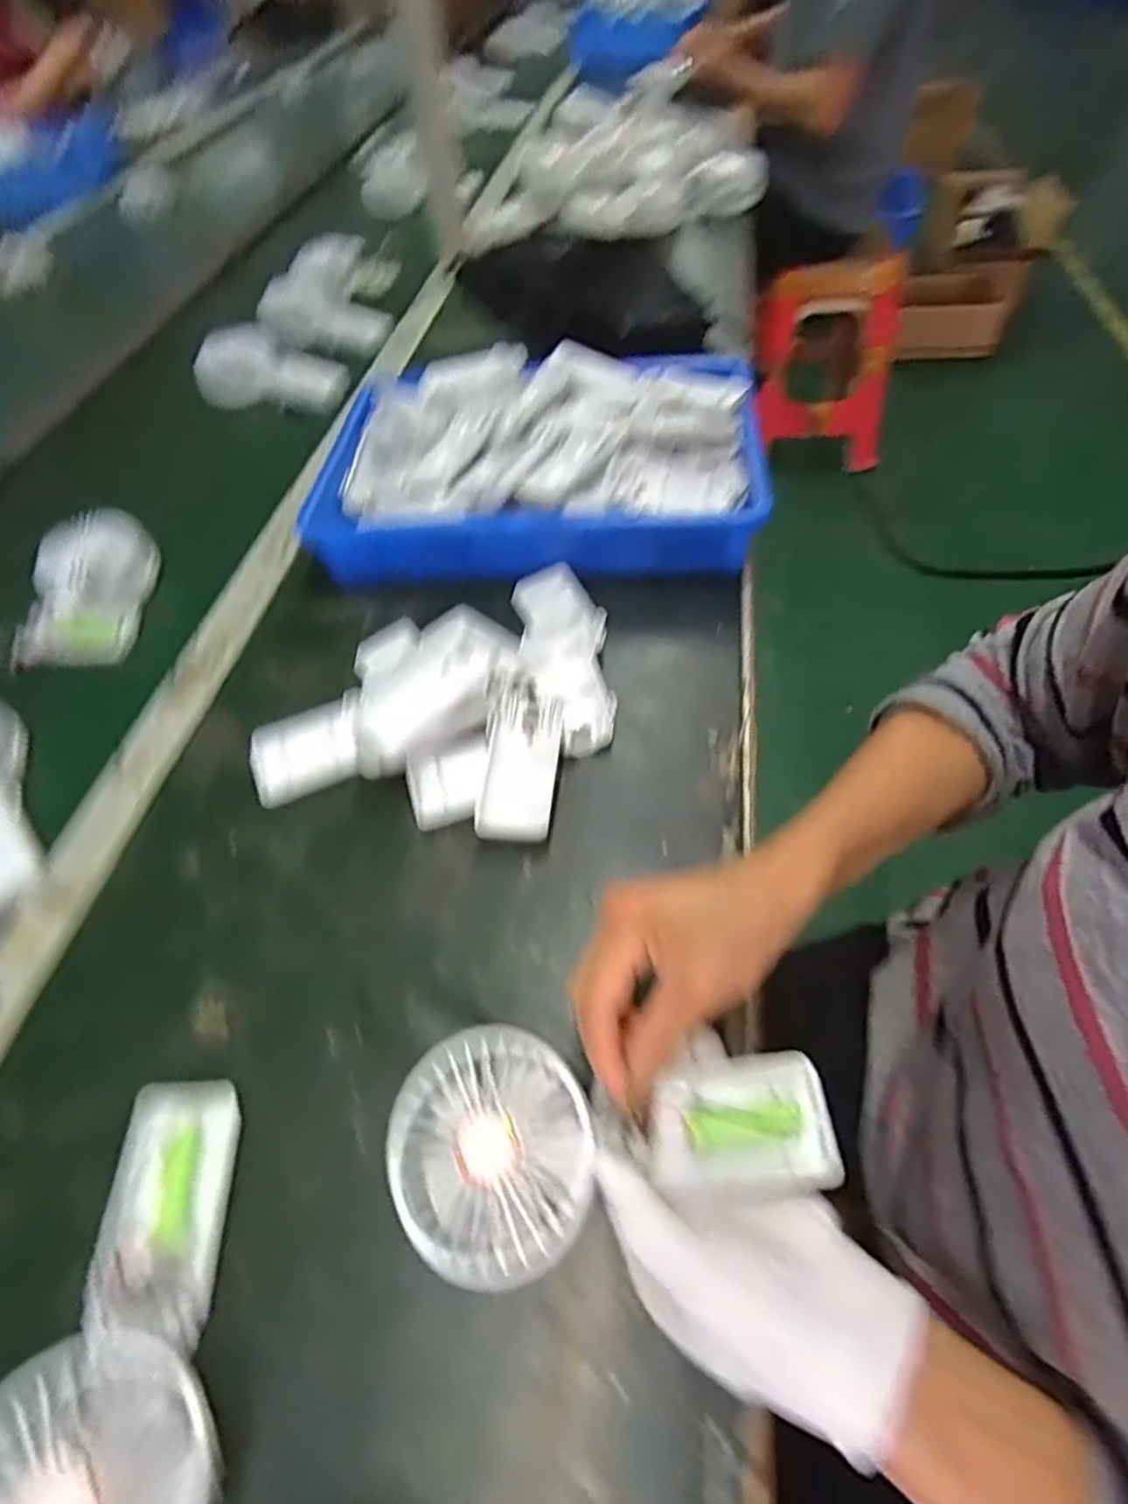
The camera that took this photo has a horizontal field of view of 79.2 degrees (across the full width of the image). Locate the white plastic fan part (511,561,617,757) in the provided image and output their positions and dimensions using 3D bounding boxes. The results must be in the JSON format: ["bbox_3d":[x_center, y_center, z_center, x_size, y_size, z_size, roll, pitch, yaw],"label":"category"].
[{"bbox_3d":[-0.001,-0.071,0.500,0.064,0.032,0.168,-5,53,0],"label":"white plastic fan part"}]

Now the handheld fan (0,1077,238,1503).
[{"bbox_3d":[-0.173,0.228,0.269,0.083,0.030,0.187,-9,34,-3],"label":"handheld fan"}]

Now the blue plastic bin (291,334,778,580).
[{"bbox_3d":[-0.023,-0.261,0.585,0.355,0.071,0.242,2,53,5],"label":"blue plastic bin"}]

